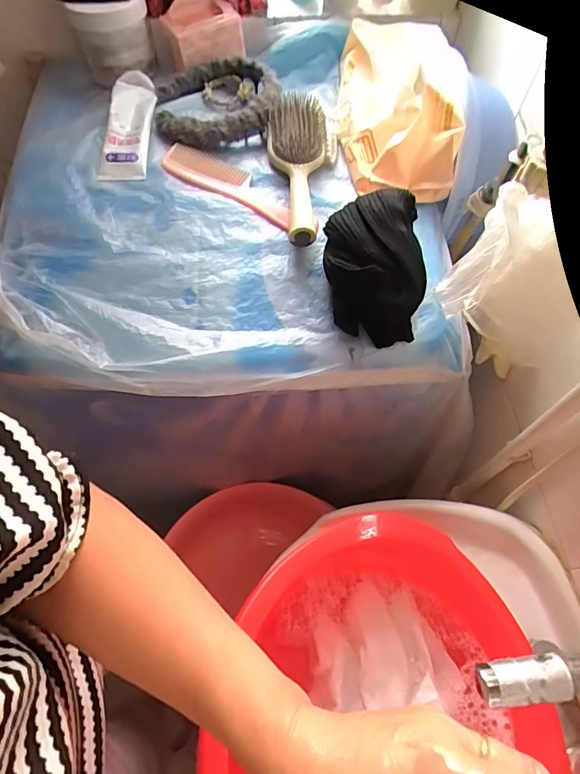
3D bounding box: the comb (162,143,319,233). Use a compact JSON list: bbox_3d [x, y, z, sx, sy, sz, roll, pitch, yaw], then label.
[{"bbox_3d":[-0.061,-0.235,0.531,0.202,0.016,0.048,30,65,13],"label":"comb"}]

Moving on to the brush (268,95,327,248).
[{"bbox_3d":[0.010,-0.262,0.526,0.070,0.045,0.212,-2,62,-3],"label":"brush"}]

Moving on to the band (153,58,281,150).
[{"bbox_3d":[-0.092,-0.366,0.573,0.155,0.040,0.138,-1,62,-3],"label":"band"}]

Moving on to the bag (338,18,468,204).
[{"bbox_3d":[0.135,-0.355,0.558,0.142,0.081,0.249,5,61,1],"label":"bag"}]

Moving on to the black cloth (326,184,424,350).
[{"bbox_3d":[0.084,-0.129,0.462,0.092,0.080,0.129,2,61,-1],"label":"black cloth"}]

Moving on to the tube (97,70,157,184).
[{"bbox_3d":[-0.199,-0.329,0.558,0.054,0.024,0.165,2,74,-1],"label":"tube"}]

